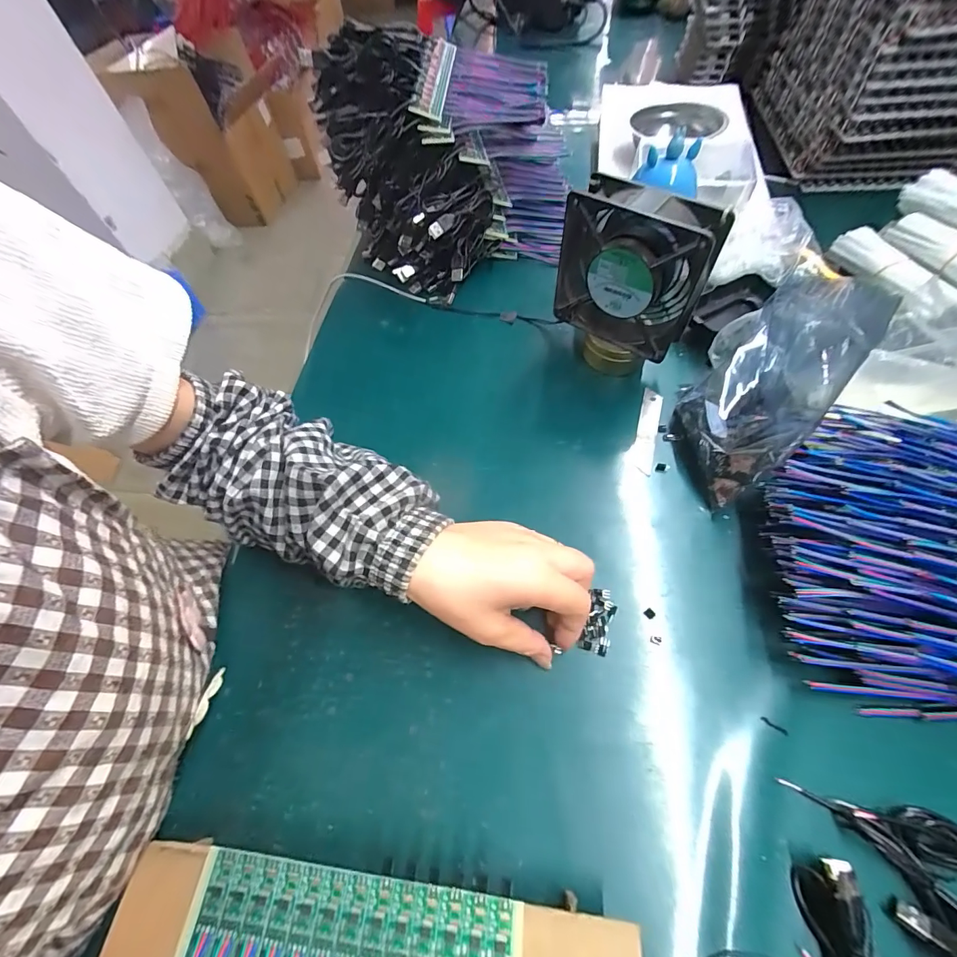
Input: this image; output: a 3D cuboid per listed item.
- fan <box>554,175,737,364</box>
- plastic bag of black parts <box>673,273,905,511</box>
[{"bbox_3d":[0.131,-0.181,0.369,0.121,0.122,0.046,29,66,21],"label":"fan"},{"bbox_3d":[0.221,-0.078,0.335,0.088,0.136,0.163,31,65,20],"label":"plastic bag of black parts"}]

